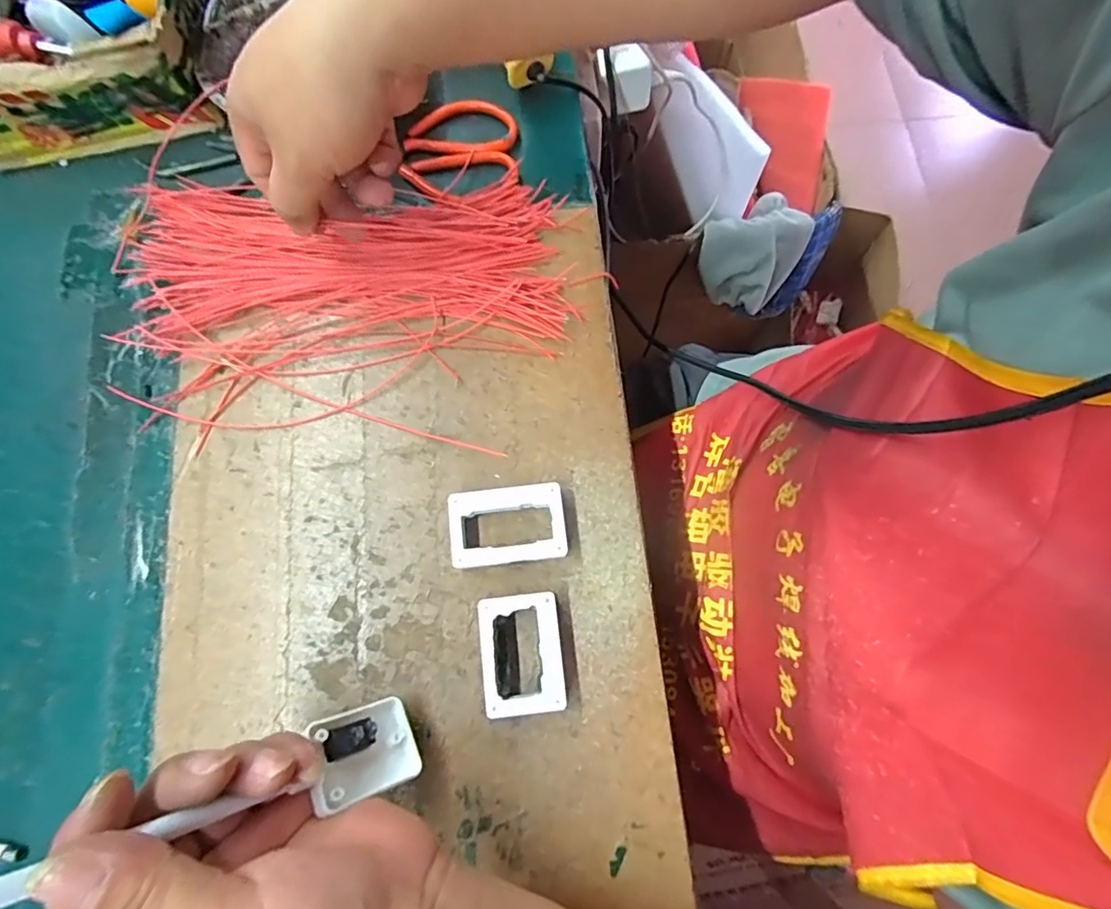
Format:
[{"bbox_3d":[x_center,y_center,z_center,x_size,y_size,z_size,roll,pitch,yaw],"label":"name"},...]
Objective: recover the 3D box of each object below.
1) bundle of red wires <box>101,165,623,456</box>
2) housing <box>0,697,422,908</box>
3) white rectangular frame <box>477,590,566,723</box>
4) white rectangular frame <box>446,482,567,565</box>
[{"bbox_3d":[-0.127,-0.093,0.341,0.273,0.017,0.167,-3,75,-2],"label":"bundle of red wires"},{"bbox_3d":[-0.118,0.128,0.210,0.020,0.160,0.035,-21,73,33],"label":"housing"},{"bbox_3d":[-0.017,0.101,0.289,0.040,0.019,0.057,-6,75,-2],"label":"white rectangular frame"},{"bbox_3d":[-0.026,0.039,0.307,0.061,0.016,0.040,-6,75,-1],"label":"white rectangular frame"}]

